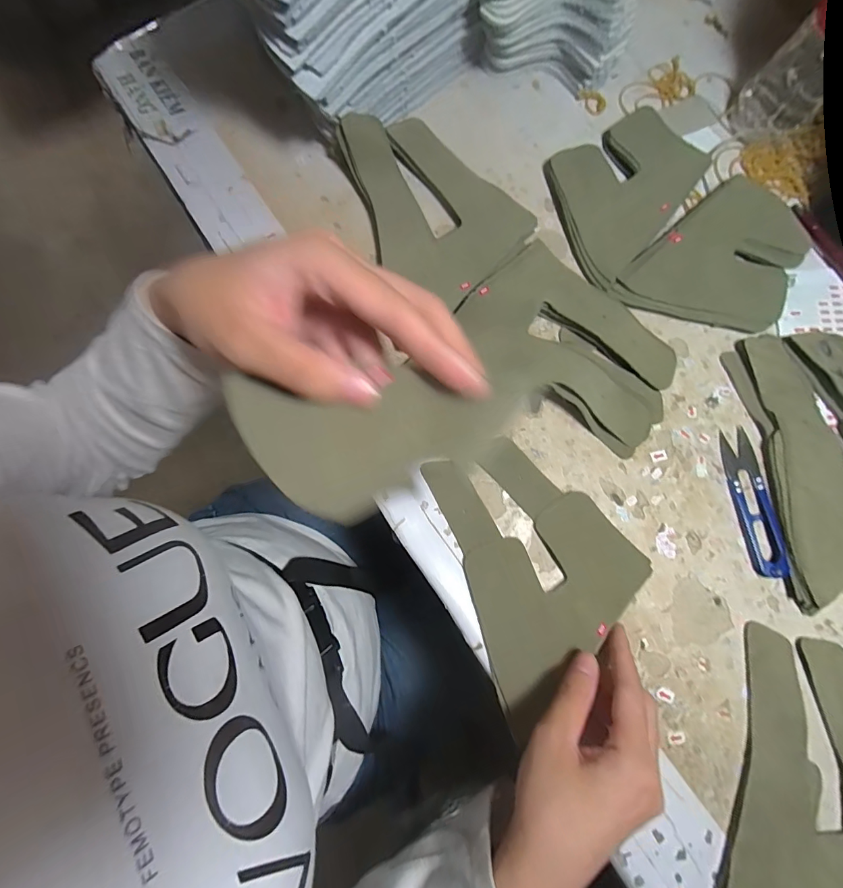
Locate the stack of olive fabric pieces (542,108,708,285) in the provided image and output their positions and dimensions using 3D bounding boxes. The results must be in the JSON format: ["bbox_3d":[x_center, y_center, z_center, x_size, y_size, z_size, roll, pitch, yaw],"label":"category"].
[{"bbox_3d":[0.156,-0.207,0.351,0.101,0.013,0.146,42,82,8],"label":"stack of olive fabric pieces"}]

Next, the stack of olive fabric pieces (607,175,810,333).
[{"bbox_3d":[0.231,-0.134,0.332,0.142,0.016,0.101,-42,81,-7],"label":"stack of olive fabric pieces"}]

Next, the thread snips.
[{"bbox_3d":[0.235,0.041,0.306,0.024,0.010,0.101,-7,79,-1],"label":"thread snips"}]

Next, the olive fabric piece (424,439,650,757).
[{"bbox_3d":[0.087,0.082,0.300,0.119,0.009,0.175,-19,78,-4],"label":"olive fabric piece"}]

